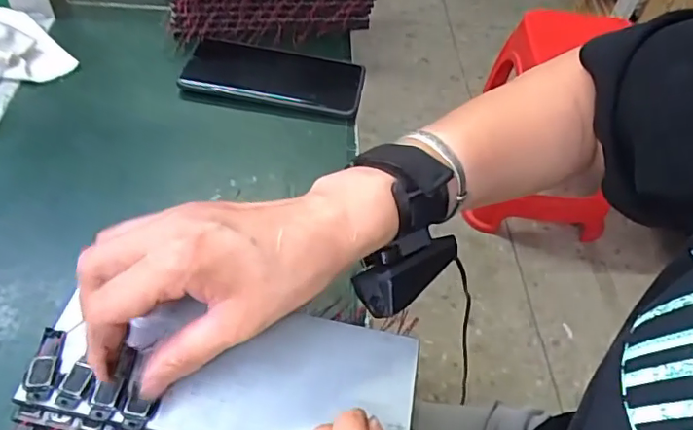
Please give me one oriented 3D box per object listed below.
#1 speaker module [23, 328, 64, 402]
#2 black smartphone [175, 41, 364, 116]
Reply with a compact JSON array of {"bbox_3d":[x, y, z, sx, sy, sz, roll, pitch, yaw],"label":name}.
[{"bbox_3d":[-0.158,0.078,0.286,0.013,0.004,0.039,1,50,-4],"label":"speaker module"},{"bbox_3d":[-0.064,-0.132,0.506,0.159,0.008,0.074,8,50,2],"label":"black smartphone"}]

